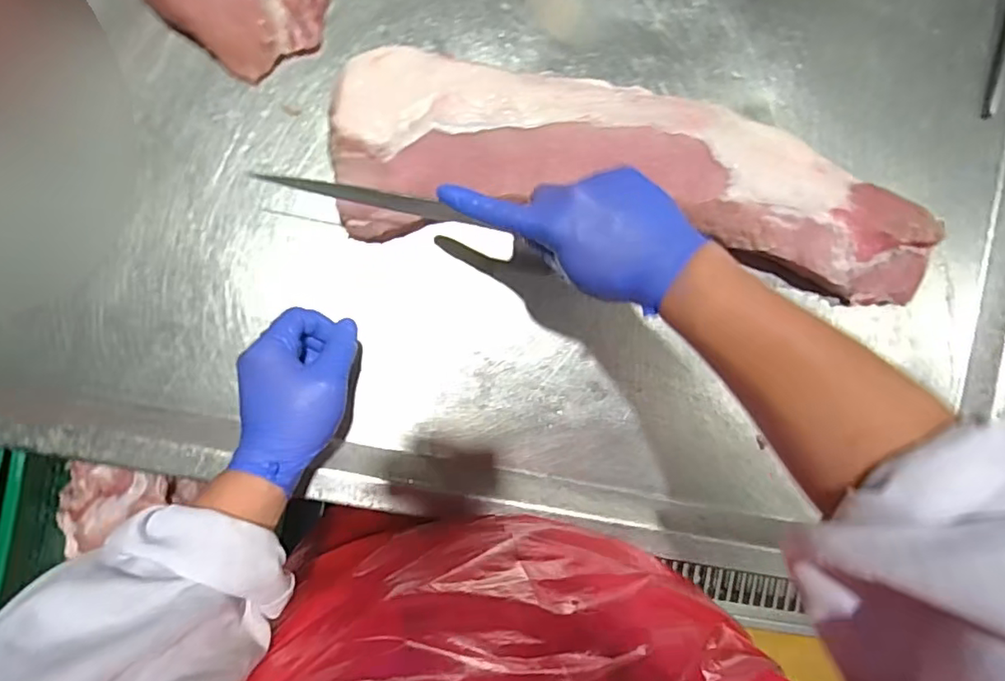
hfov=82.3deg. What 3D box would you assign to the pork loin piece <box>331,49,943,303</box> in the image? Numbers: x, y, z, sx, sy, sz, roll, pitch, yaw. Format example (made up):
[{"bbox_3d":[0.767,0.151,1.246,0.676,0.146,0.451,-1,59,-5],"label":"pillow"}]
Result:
[{"bbox_3d":[0.133,-0.141,0.518,0.560,0.060,0.157,6,88,-7],"label":"pork loin piece"}]

